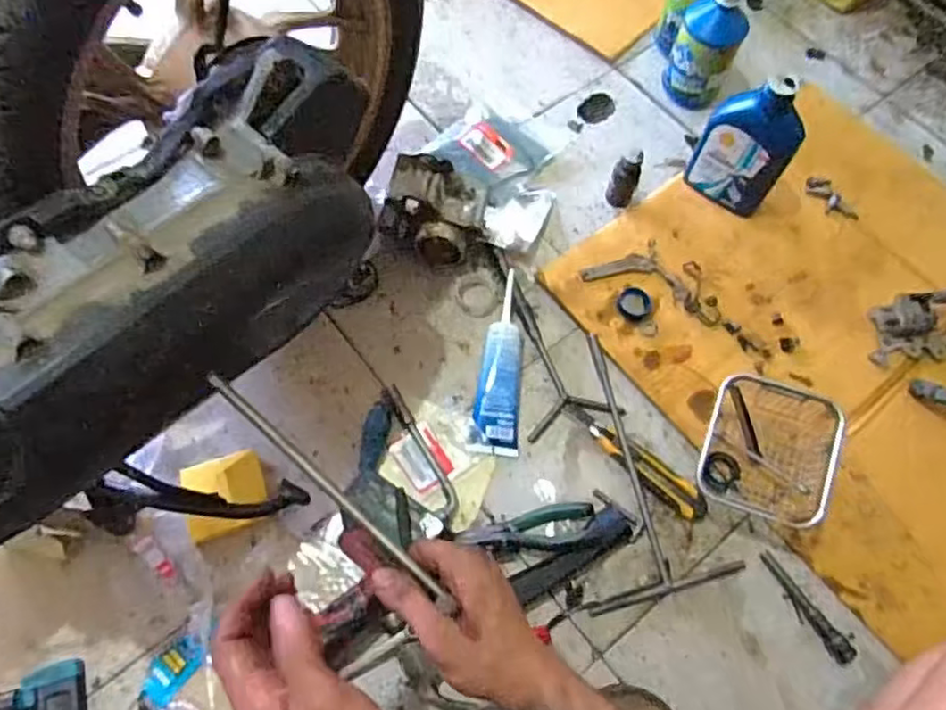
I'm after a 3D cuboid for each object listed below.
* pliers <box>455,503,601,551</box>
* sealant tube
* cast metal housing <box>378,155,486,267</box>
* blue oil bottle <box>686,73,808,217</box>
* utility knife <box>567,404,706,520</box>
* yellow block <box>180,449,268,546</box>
[{"bbox_3d":[0.063,0.196,0.726,0.149,0.020,0.049,-8,66,-6],"label":"pliers"},{"bbox_3d":[0.033,0.009,0.804,0.053,0.028,0.226,4,65,0],"label":"sealant tube"},{"bbox_3d":[-0.052,-0.168,0.820,0.124,0.114,0.090,10,65,3],"label":"cast metal housing"},{"bbox_3d":[0.345,-0.261,0.847,0.112,0.194,0.052,35,70,12],"label":"blue oil bottle"},{"bbox_3d":[0.188,0.120,0.764,0.187,0.022,0.033,41,70,16],"label":"utility knife"},{"bbox_3d":[-0.280,0.154,0.739,0.087,0.034,0.088,-13,66,-8],"label":"yellow block"}]

